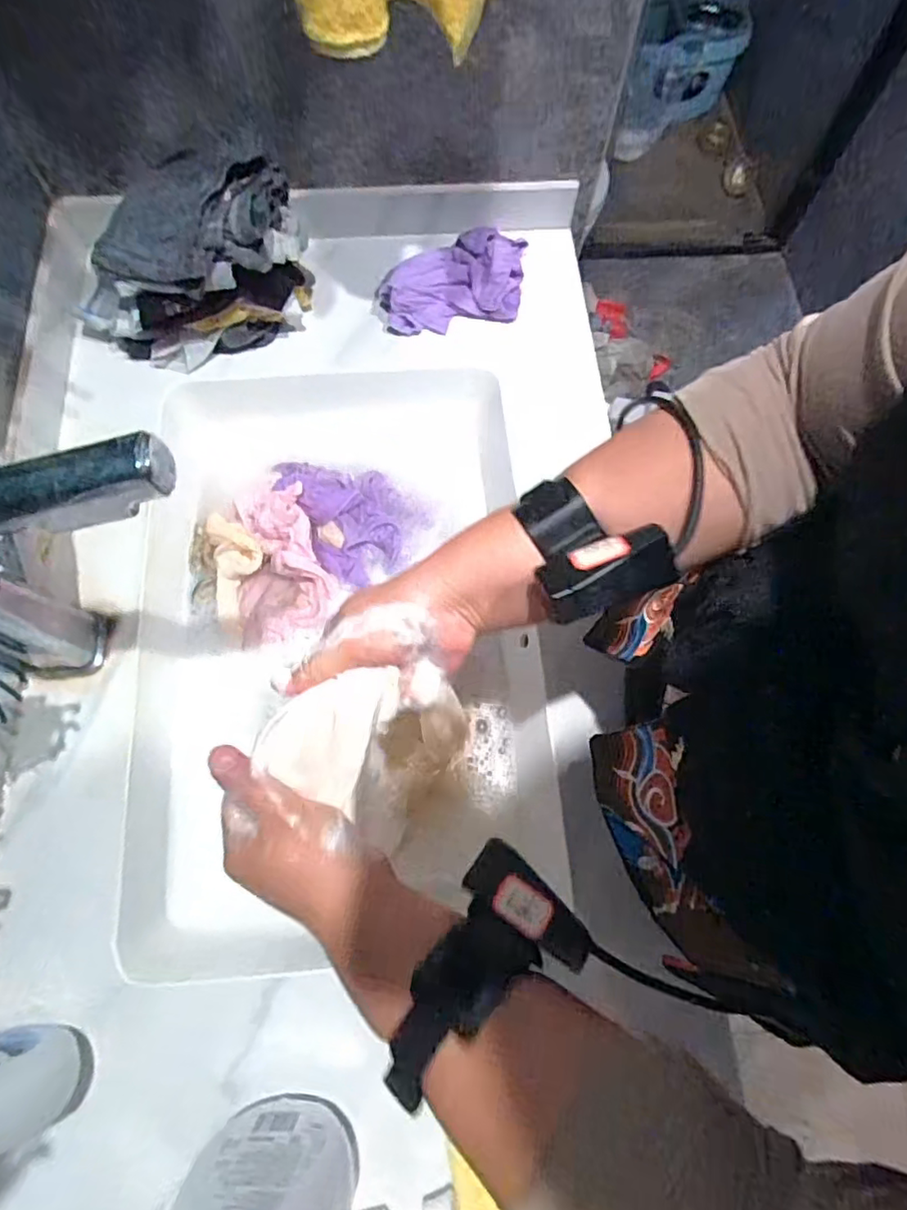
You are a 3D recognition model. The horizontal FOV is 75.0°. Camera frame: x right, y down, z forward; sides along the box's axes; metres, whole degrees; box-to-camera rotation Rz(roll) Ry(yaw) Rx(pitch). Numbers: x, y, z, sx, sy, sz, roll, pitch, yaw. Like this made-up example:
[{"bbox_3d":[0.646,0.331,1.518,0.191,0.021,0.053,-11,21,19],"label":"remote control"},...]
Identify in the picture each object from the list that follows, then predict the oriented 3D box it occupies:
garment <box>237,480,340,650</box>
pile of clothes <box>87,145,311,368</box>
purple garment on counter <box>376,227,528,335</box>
[{"bbox_3d":[-0.169,-0.048,0.599,0.096,0.046,0.174,-7,70,-4],"label":"garment"},{"bbox_3d":[-0.254,-0.321,0.563,0.229,0.133,0.118,-21,72,-8],"label":"pile of clothes"},{"bbox_3d":[0.002,-0.341,0.625,0.163,0.040,0.091,-9,71,-5],"label":"purple garment on counter"}]

